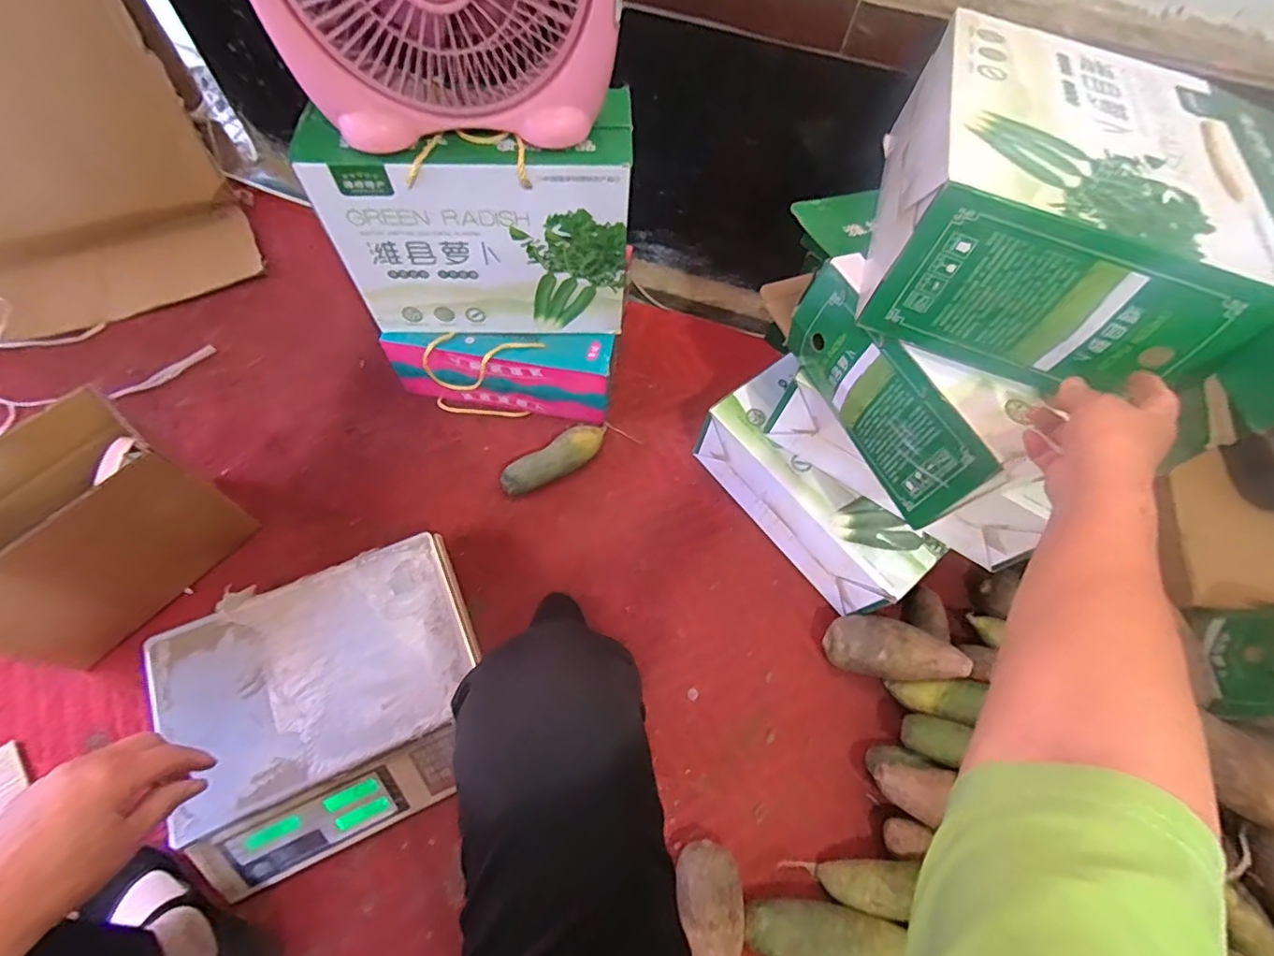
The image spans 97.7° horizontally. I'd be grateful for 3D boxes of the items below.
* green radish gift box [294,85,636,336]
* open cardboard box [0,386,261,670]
[{"bbox_3d":[-0.190,-0.307,0.713,0.354,0.255,0.095,-3,66,-5],"label":"green radish gift box"},{"bbox_3d":[-0.677,0.084,0.677,0.143,0.246,0.309,41,70,15],"label":"open cardboard box"}]

